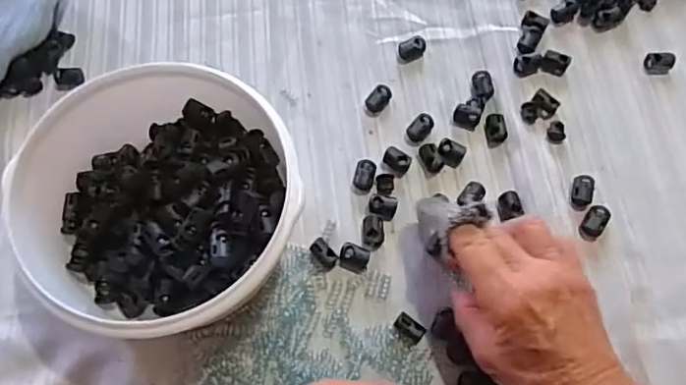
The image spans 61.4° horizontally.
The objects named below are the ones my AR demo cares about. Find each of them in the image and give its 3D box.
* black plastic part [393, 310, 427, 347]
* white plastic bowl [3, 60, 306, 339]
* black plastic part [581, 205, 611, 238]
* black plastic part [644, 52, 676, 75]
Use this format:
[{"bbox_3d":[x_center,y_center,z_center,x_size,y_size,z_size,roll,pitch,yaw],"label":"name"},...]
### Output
[{"bbox_3d":[0.043,0.086,0.368,0.020,0.010,0.012,40,75,14],"label":"black plastic part"},{"bbox_3d":[-0.107,0.009,0.360,0.159,0.081,0.158,0,69,1],"label":"white plastic bowl"},{"bbox_3d":[0.169,0.019,0.386,0.013,0.008,0.022,31,73,12],"label":"black plastic part"},{"bbox_3d":[0.237,-0.097,0.433,0.019,0.010,0.015,4,69,2],"label":"black plastic part"}]

